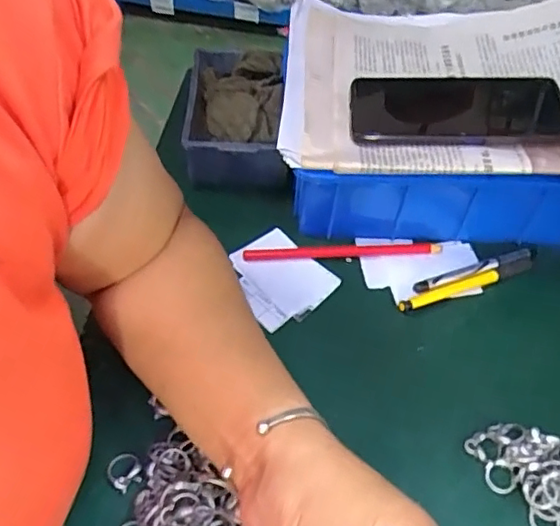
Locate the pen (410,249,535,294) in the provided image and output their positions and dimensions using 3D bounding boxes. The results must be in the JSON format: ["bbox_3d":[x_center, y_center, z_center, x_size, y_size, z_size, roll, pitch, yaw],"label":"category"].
[{"bbox_3d":[0.162,0.005,0.477,0.113,0.006,0.012,-13,54,-14],"label":"pen"}]

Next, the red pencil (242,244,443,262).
[{"bbox_3d":[0.053,-0.011,0.481,0.165,0.006,0.011,-2,52,-6],"label":"red pencil"}]

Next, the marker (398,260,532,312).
[{"bbox_3d":[0.152,0.017,0.471,0.121,0.009,0.010,-15,54,-15],"label":"marker"}]

